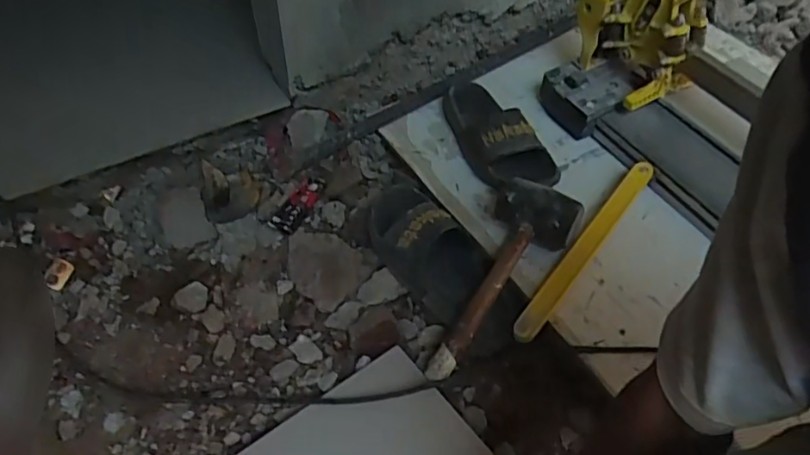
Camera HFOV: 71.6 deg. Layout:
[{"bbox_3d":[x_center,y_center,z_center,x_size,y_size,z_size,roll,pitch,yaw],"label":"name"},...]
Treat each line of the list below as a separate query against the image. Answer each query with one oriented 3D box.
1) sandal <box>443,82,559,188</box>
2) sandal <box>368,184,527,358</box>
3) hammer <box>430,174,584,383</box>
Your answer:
[{"bbox_3d":[0.140,-0.154,0.882,0.112,0.071,0.265,-19,53,-17],"label":"sandal"},{"bbox_3d":[0.044,0.046,0.753,0.110,0.090,0.274,-35,76,-27],"label":"sandal"},{"bbox_3d":[0.130,0.061,0.698,0.107,0.070,0.282,21,52,15],"label":"hammer"}]

